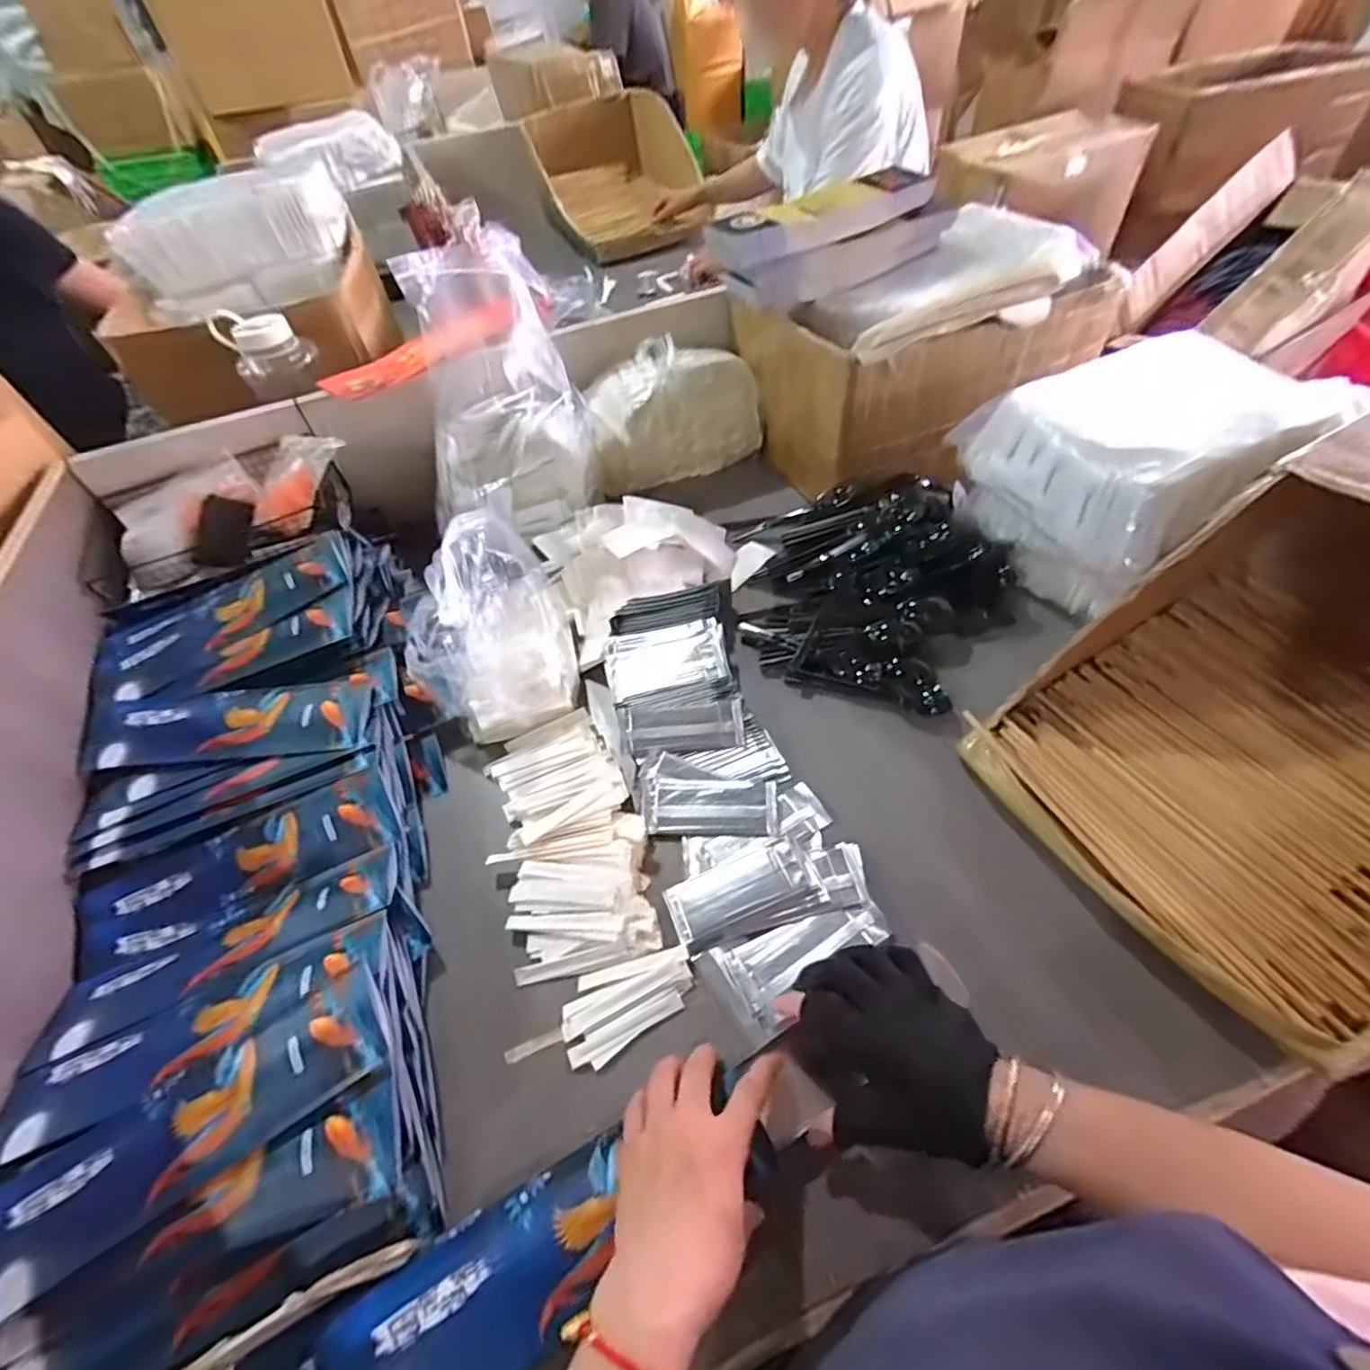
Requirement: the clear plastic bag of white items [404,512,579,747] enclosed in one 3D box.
[{"bbox_3d":[-0.209,-0.064,0.619,0.163,0.177,0.192,-18,52,-8],"label":"clear plastic bag of white items"}]

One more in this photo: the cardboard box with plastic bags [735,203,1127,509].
[{"bbox_3d":[0.315,-0.459,0.843,0.404,0.238,0.290,-22,53,-11],"label":"cardboard box with plastic bags"}]

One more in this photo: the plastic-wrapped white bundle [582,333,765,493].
[{"bbox_3d":[-0.019,-0.391,0.887,0.245,0.160,0.089,-21,53,-10],"label":"plastic-wrapped white bundle"}]

